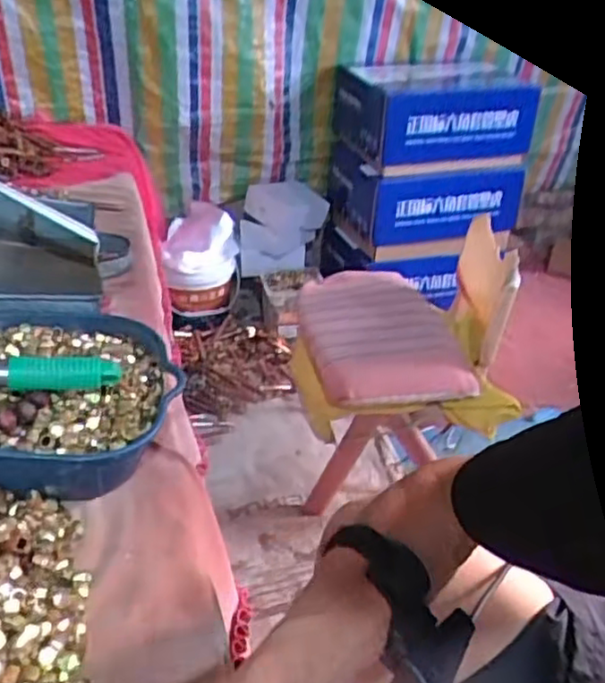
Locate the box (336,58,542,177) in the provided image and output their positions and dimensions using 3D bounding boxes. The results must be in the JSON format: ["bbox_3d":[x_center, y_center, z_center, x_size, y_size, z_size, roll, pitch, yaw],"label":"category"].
[{"bbox_3d":[0.344,-0.607,1.776,0.442,0.220,0.342,-8,34,-17],"label":"box"}]

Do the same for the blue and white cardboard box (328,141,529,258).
[{"bbox_3d":[0.314,-0.388,1.817,0.444,0.200,0.315,-5,33,-14],"label":"blue and white cardboard box"}]

